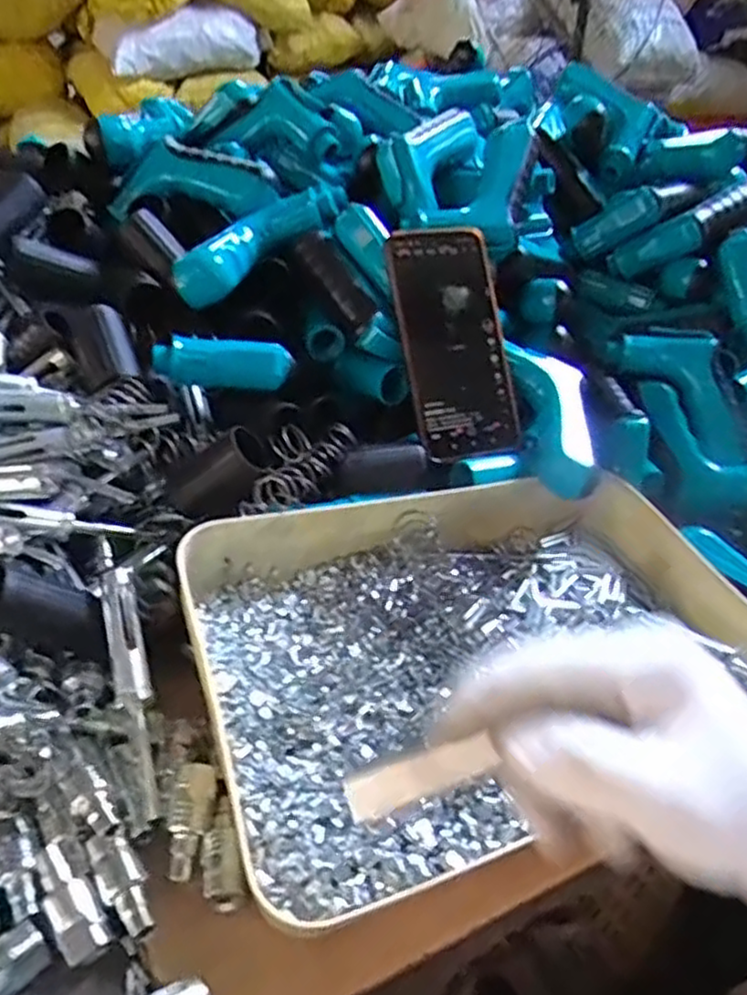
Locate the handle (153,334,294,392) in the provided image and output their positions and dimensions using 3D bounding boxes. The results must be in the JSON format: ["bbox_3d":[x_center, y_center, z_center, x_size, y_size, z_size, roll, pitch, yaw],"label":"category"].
[{"bbox_3d":[-0.099,-0.088,0.465,0.088,0.029,0.018,1,37,-4],"label":"handle"}]

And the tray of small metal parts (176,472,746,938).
[{"bbox_3d":[0.063,0.076,0.419,0.328,0.054,0.236,-14,40,-22],"label":"tray of small metal parts"}]

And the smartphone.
[{"bbox_3d":[0.058,-0.110,0.504,0.074,0.157,0.008,-12,0,-14],"label":"smartphone"}]

